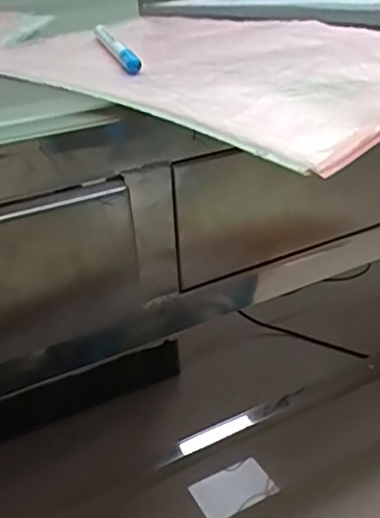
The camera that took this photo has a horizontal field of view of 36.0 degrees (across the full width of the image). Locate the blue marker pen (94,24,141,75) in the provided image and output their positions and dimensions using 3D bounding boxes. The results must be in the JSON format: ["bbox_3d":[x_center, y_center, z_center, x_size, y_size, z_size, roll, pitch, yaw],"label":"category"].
[{"bbox_3d":[-0.052,-0.147,0.404,0.010,0.012,0.143,-11,30,-12],"label":"blue marker pen"}]

